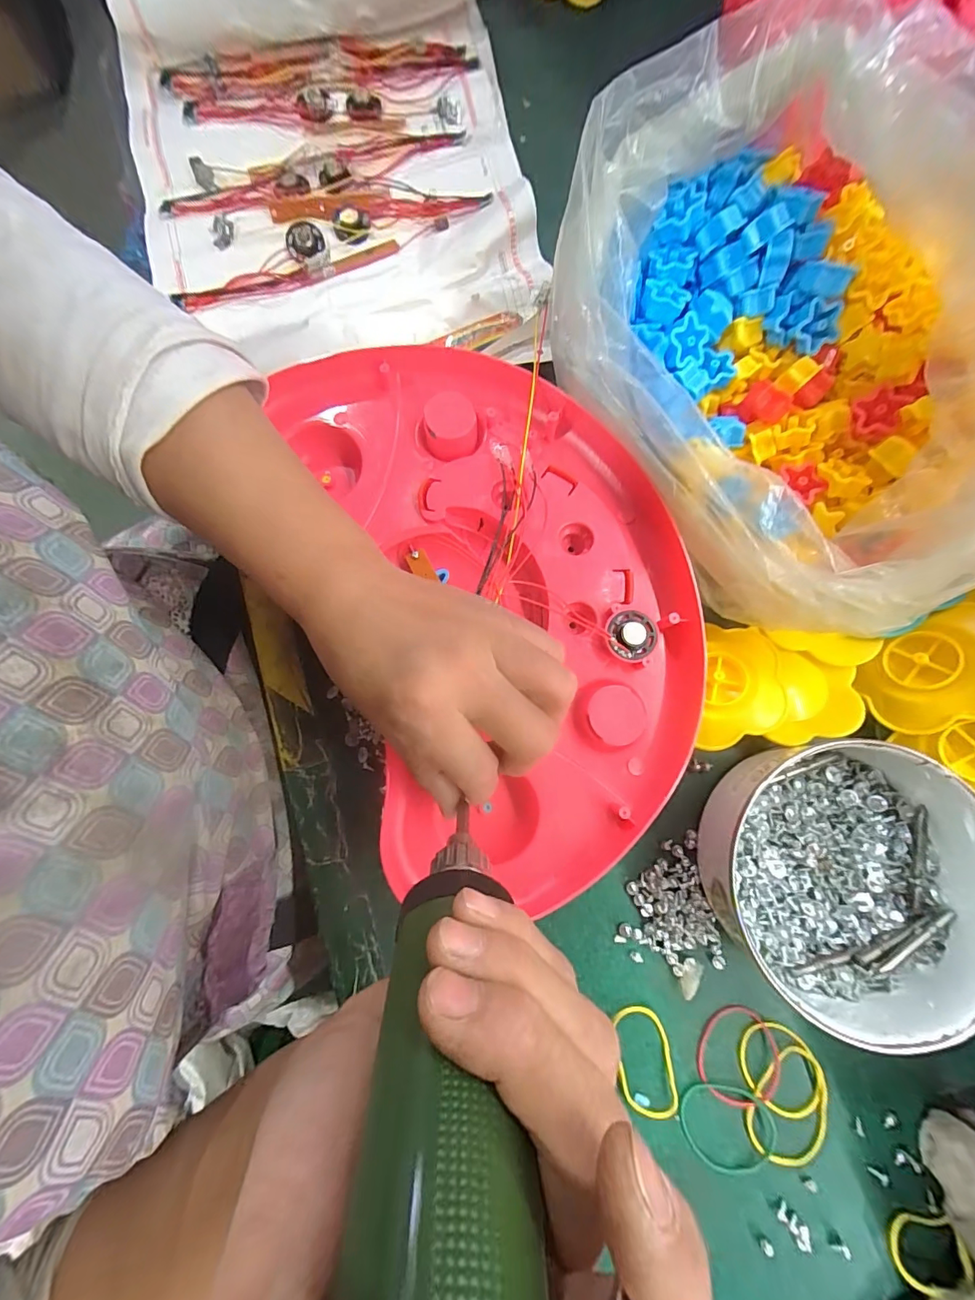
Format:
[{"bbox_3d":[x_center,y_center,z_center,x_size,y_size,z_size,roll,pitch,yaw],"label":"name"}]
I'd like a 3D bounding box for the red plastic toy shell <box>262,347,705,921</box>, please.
[{"bbox_3d":[0.004,-0.032,0.278,0.215,0.039,0.334,-15,80,-4],"label":"red plastic toy shell"}]

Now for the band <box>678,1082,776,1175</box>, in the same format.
[{"bbox_3d":[0.134,0.266,0.257,0.051,0.004,0.045,-8,80,-3],"label":"band"}]

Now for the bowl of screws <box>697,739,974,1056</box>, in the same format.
[{"bbox_3d":[0.203,0.118,0.253,0.145,0.058,0.131,-26,81,-6],"label":"bowl of screws"}]

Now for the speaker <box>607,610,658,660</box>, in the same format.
[{"bbox_3d":[0.082,-0.009,0.262,0.027,0.015,0.029,0,79,-1],"label":"speaker"}]

